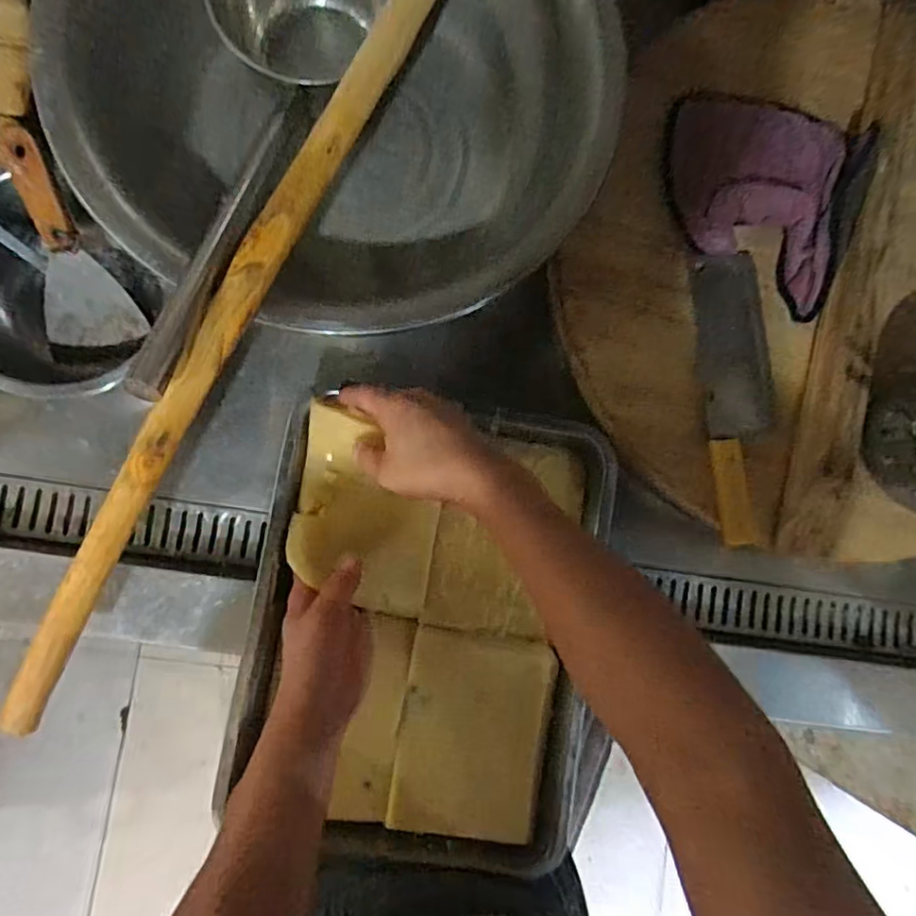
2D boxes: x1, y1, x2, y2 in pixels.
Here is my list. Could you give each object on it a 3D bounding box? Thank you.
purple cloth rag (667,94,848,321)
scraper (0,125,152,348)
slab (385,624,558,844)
[{"bbox_3d":[0.278,-0.246,0.546,0.161,0.025,0.191,9,84,-6],"label":"purple cloth rag"},{"bbox_3d":[-0.351,-0.188,0.520,0.077,0.013,0.180,-13,117,-6],"label":"scraper"},{"bbox_3d":[0.013,0.236,0.499,0.121,0.010,0.162,10,84,-5],"label":"slab"}]

